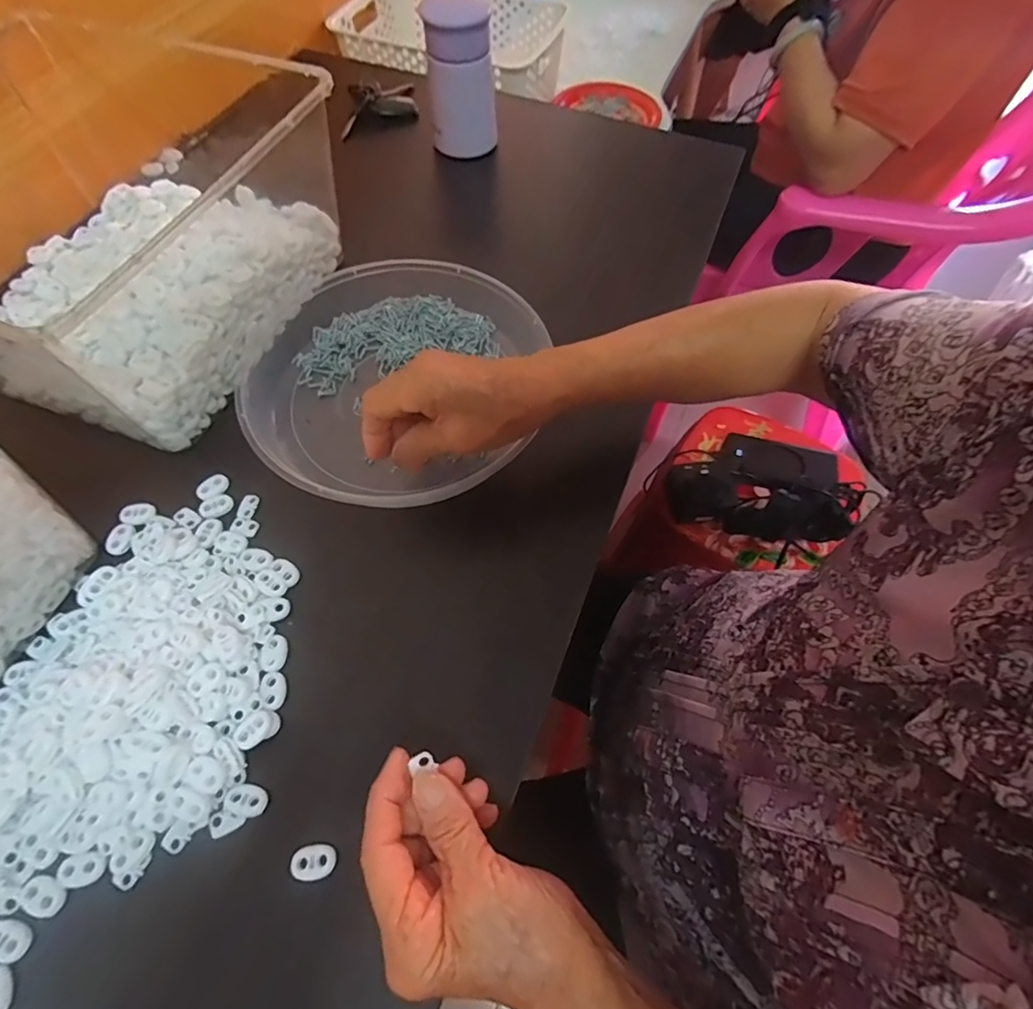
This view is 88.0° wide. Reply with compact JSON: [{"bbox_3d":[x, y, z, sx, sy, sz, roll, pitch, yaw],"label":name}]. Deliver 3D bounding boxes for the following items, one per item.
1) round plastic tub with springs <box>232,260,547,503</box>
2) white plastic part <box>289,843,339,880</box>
[{"bbox_3d":[-0.100,-0.101,0.421,0.227,0.045,0.230,1,62,-1],"label":"round plastic tub with springs"},{"bbox_3d":[-0.107,0.189,0.284,0.023,0.006,0.016,-2,62,-3],"label":"white plastic part"}]

